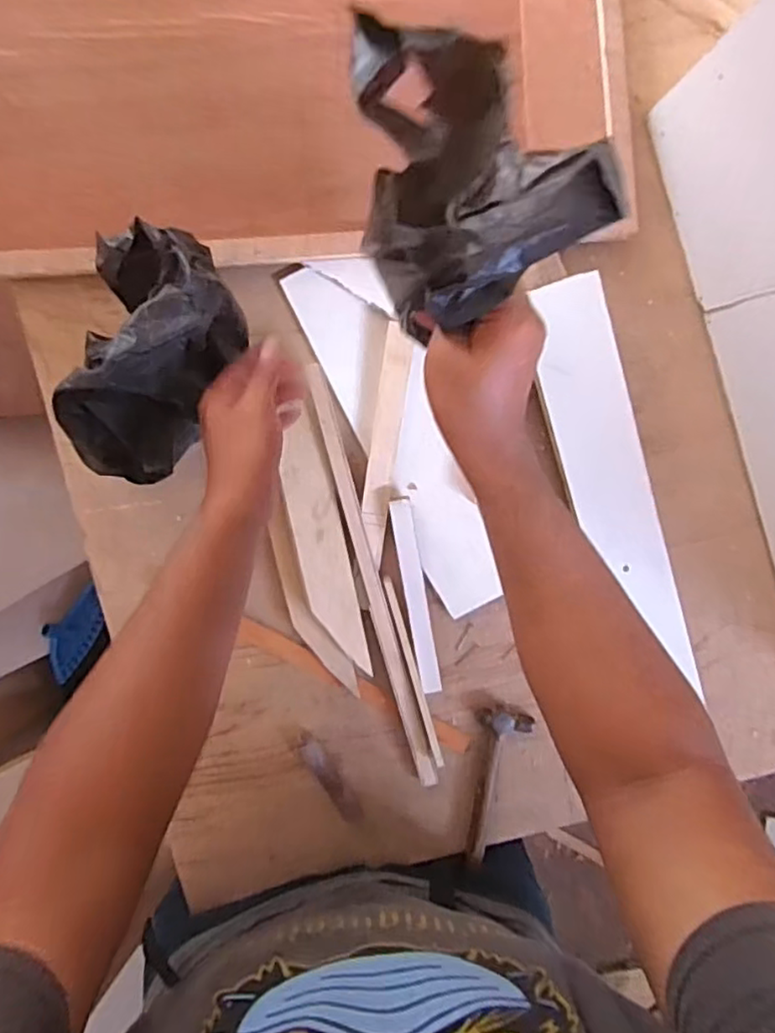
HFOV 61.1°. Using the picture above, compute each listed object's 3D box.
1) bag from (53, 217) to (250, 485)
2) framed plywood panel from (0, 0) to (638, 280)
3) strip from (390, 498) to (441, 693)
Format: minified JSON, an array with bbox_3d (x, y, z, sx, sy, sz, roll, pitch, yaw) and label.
[{"bbox_3d":[-0.177,-0.118,0.509,0.110,0.103,0.192,10,97,-6],"label":"bag"},{"bbox_3d":[-0.095,-0.404,0.581,0.617,0.029,0.335,-5,99,-4],"label":"framed plywood panel"},{"bbox_3d":[0.029,0.081,0.659,0.022,0.006,0.199,-9,99,-3],"label":"strip"}]

